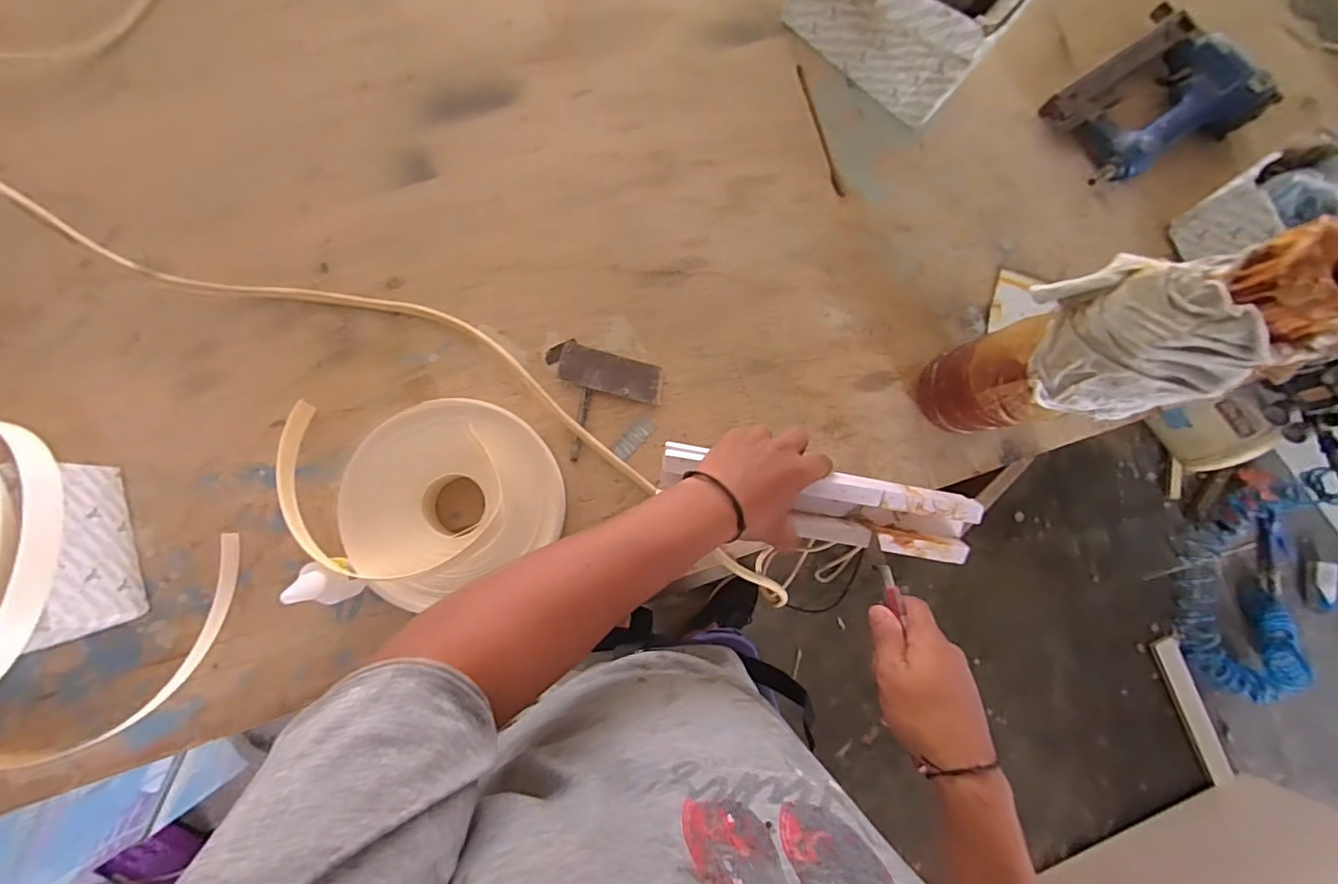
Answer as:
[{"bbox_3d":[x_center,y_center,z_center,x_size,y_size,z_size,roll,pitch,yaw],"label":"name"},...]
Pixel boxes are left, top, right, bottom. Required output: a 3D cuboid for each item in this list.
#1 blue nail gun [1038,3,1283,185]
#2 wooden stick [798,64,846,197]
[{"bbox_3d":[0.527,-0.368,0.611,0.192,0.049,0.148,-36,89,-9],"label":"blue nail gun"},{"bbox_3d":[0.160,-0.331,0.602,0.011,0.005,0.149,-17,86,-8],"label":"wooden stick"}]

